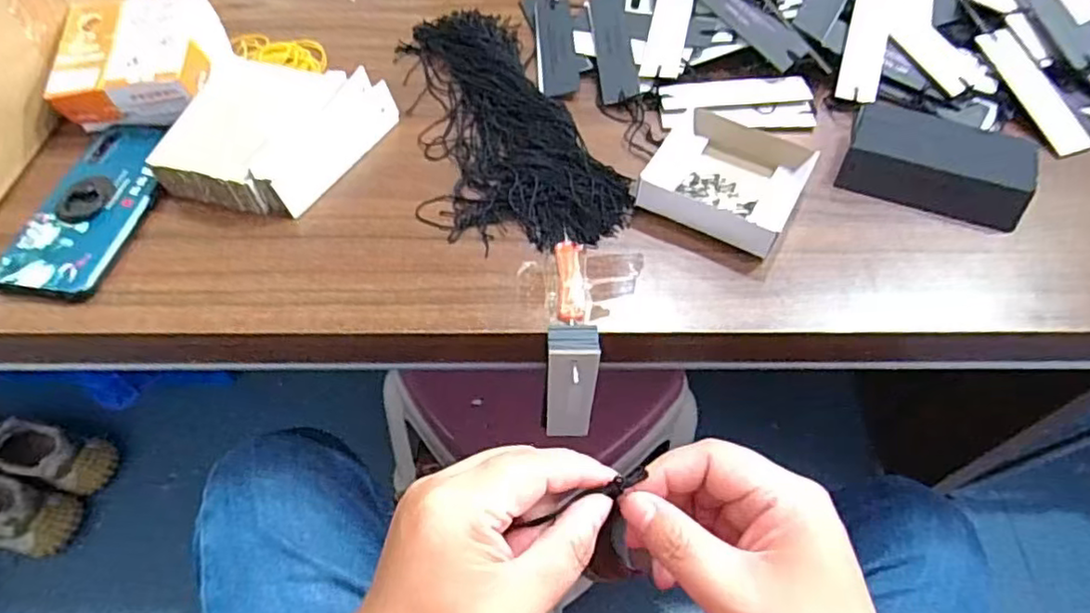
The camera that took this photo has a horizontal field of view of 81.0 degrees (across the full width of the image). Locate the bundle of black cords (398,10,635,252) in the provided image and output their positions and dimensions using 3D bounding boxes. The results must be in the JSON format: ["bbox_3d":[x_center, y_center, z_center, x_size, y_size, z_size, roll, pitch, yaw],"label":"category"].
[{"bbox_3d":[-0.029,-0.161,0.525,0.128,0.017,0.286,-13,58,-9],"label":"bundle of black cords"}]

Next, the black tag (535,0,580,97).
[{"bbox_3d":[0.009,-0.241,0.582,0.035,0.007,0.134,-7,60,8],"label":"black tag"}]

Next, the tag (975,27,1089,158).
[{"bbox_3d":[0.406,-0.181,0.531,0.029,0.006,0.129,-22,65,12],"label":"tag"}]

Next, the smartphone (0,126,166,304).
[{"bbox_3d":[-0.326,-0.074,0.463,0.066,0.019,0.154,8,57,5],"label":"smartphone"}]

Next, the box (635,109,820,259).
[{"bbox_3d":[0.140,-0.103,0.484,0.106,0.026,0.118,25,60,15],"label":"box"}]

